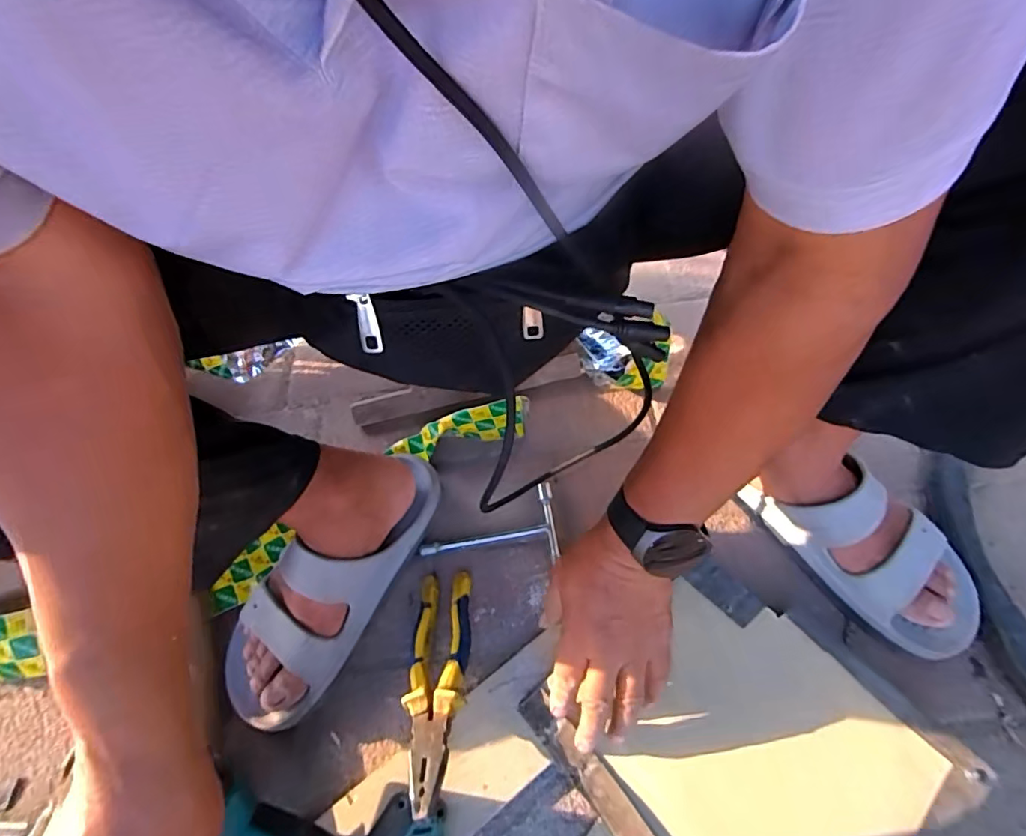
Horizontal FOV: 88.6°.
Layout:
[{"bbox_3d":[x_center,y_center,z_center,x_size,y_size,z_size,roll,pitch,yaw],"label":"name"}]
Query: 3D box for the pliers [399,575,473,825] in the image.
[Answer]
[{"bbox_3d":[-0.067,0.221,0.451,0.051,0.016,0.191,-2,40,3],"label":"pliers"}]

